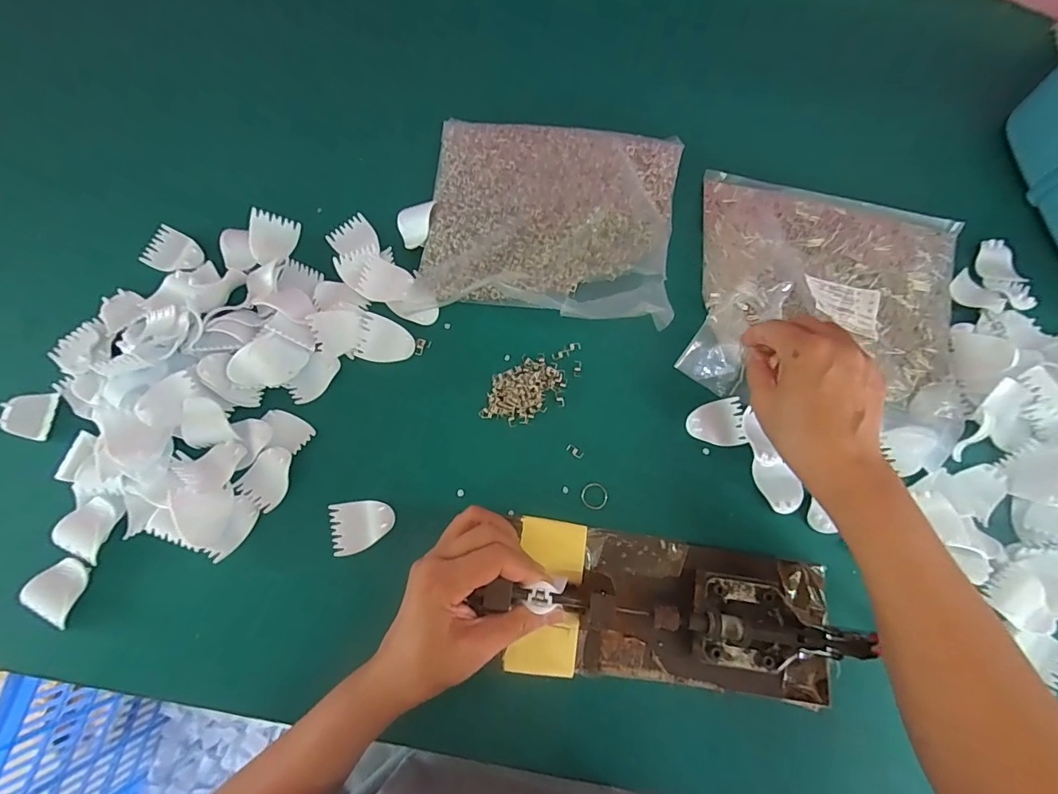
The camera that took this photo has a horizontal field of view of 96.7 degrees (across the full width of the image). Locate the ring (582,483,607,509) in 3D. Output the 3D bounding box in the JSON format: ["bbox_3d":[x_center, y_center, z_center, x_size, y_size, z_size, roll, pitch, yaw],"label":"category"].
[{"bbox_3d":[0.053,0.080,0.380,0.020,0.004,0.021,0,75,-1],"label":"ring"}]

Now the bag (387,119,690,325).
[{"bbox_3d":[0.021,-0.163,0.427,0.224,0.031,0.191,8,75,1],"label":"bag"}]

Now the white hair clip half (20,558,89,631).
[{"bbox_3d":[-0.345,0.141,0.341,0.028,0.015,0.044,11,75,1],"label":"white hair clip half"}]

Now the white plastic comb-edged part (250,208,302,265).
[{"bbox_3d":[-0.230,-0.143,0.420,0.036,0.017,0.044,3,75,-1],"label":"white plastic comb-edged part"}]

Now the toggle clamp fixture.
[{"bbox_3d":[0.097,0.154,0.331,0.245,0.056,0.102,7,75,2],"label":"toggle clamp fixture"}]

